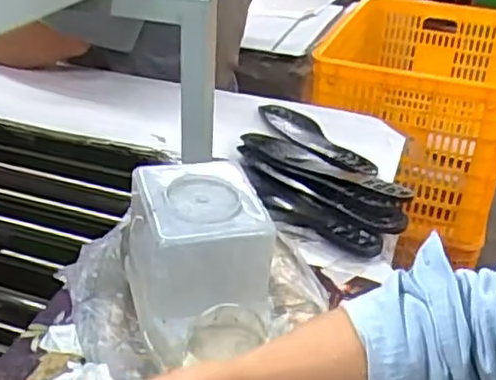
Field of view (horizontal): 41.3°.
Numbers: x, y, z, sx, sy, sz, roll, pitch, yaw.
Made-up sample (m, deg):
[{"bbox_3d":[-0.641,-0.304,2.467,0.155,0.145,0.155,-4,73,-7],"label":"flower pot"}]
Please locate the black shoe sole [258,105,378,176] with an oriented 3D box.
[{"bbox_3d":[0.094,-0.078,0.964,0.075,0.015,0.255,-14,34,-28],"label":"black shoe sole"}]

